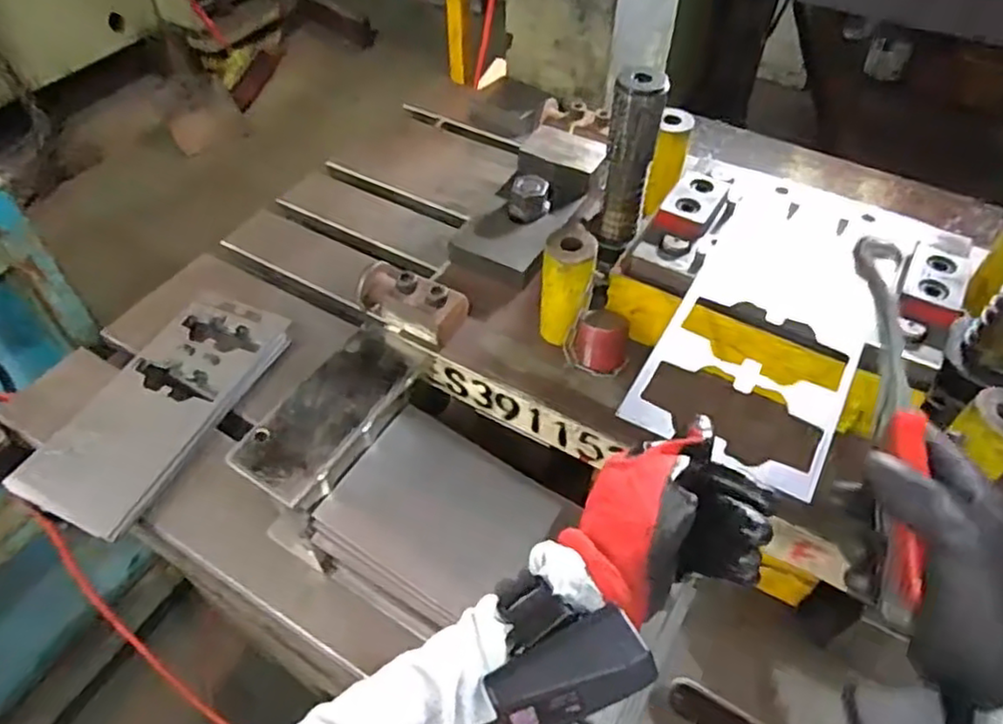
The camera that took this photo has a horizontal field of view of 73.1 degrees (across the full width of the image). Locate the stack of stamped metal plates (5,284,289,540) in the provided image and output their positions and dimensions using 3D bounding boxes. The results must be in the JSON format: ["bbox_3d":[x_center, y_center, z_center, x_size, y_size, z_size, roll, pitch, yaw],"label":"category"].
[{"bbox_3d":[-0.333,0.035,0.673,0.119,0.024,0.277,19,52,15],"label":"stack of stamped metal plates"}]

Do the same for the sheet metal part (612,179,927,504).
[{"bbox_3d":[0.195,-0.041,0.479,0.128,0.009,0.291,25,54,21],"label":"sheet metal part"}]

